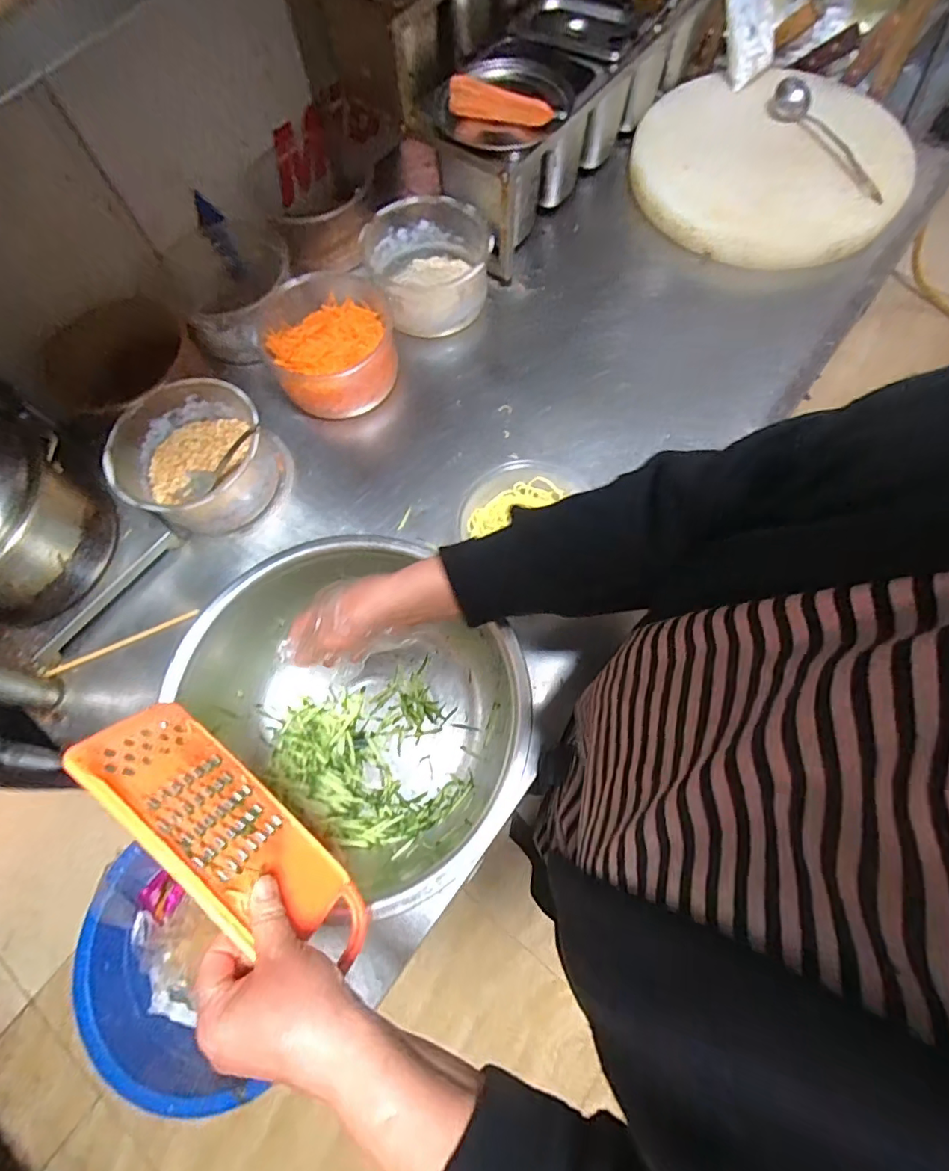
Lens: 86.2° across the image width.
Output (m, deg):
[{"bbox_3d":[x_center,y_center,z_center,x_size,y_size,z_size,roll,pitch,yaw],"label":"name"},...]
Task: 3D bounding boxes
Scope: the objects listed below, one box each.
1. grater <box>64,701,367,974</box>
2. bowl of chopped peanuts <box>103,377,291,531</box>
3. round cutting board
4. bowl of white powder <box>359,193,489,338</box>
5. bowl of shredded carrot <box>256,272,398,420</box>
[{"bbox_3d":[-0.174,0.182,0.362,0.235,0.088,0.018,41,112,3],"label":"grater"},{"bbox_3d":[-0.338,-0.152,0.634,0.170,0.110,0.172,-1,71,2],"label":"bowl of chopped peanuts"},{"bbox_3d":[0.463,-0.665,0.797,0.415,0.044,0.388,8,72,8],"label":"round cutting board"},{"bbox_3d":[-0.067,-0.453,0.735,0.171,0.101,0.159,-1,71,2],"label":"bowl of white powder"},{"bbox_3d":[-0.192,-0.320,0.696,0.166,0.101,0.165,-1,71,2],"label":"bowl of shredded carrot"}]

